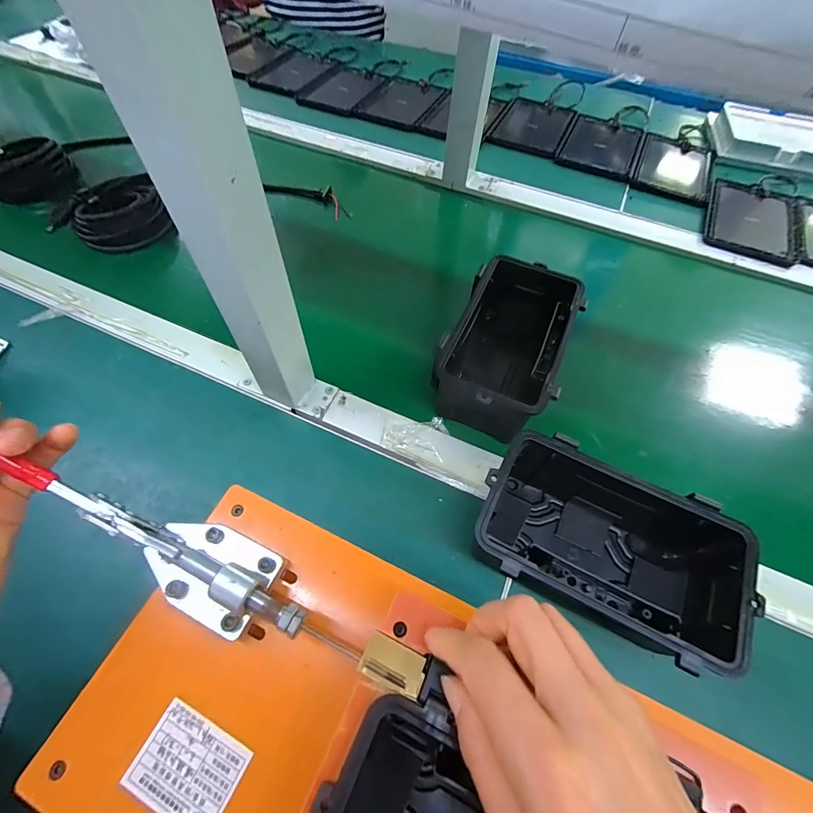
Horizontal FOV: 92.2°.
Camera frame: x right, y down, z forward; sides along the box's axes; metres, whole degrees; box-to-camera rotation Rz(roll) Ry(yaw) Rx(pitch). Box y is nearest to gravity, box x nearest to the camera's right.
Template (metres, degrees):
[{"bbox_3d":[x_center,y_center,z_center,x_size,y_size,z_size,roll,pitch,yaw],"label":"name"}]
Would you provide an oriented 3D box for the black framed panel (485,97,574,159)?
[{"bbox_3d":[0.220,-0.486,0.678,0.114,0.008,0.184,22,63,11],"label":"black framed panel"}]

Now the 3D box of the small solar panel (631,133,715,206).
[{"bbox_3d":[0.431,-0.384,0.632,0.114,0.017,0.172,25,63,12],"label":"small solar panel"}]

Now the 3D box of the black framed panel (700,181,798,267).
[{"bbox_3d":[0.499,-0.272,0.566,0.118,0.011,0.167,21,62,10],"label":"black framed panel"}]

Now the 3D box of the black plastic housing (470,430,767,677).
[{"bbox_3d":[0.143,0.107,0.302,0.180,0.086,0.111,24,63,12],"label":"black plastic housing"}]

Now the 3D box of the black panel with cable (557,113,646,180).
[{"bbox_3d":[0.328,-0.441,0.655,0.115,0.007,0.161,22,63,11],"label":"black panel with cable"}]

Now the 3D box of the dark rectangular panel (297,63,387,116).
[{"bbox_3d":[-0.121,-0.611,0.747,0.115,0.009,0.162,24,63,12],"label":"dark rectangular panel"}]

